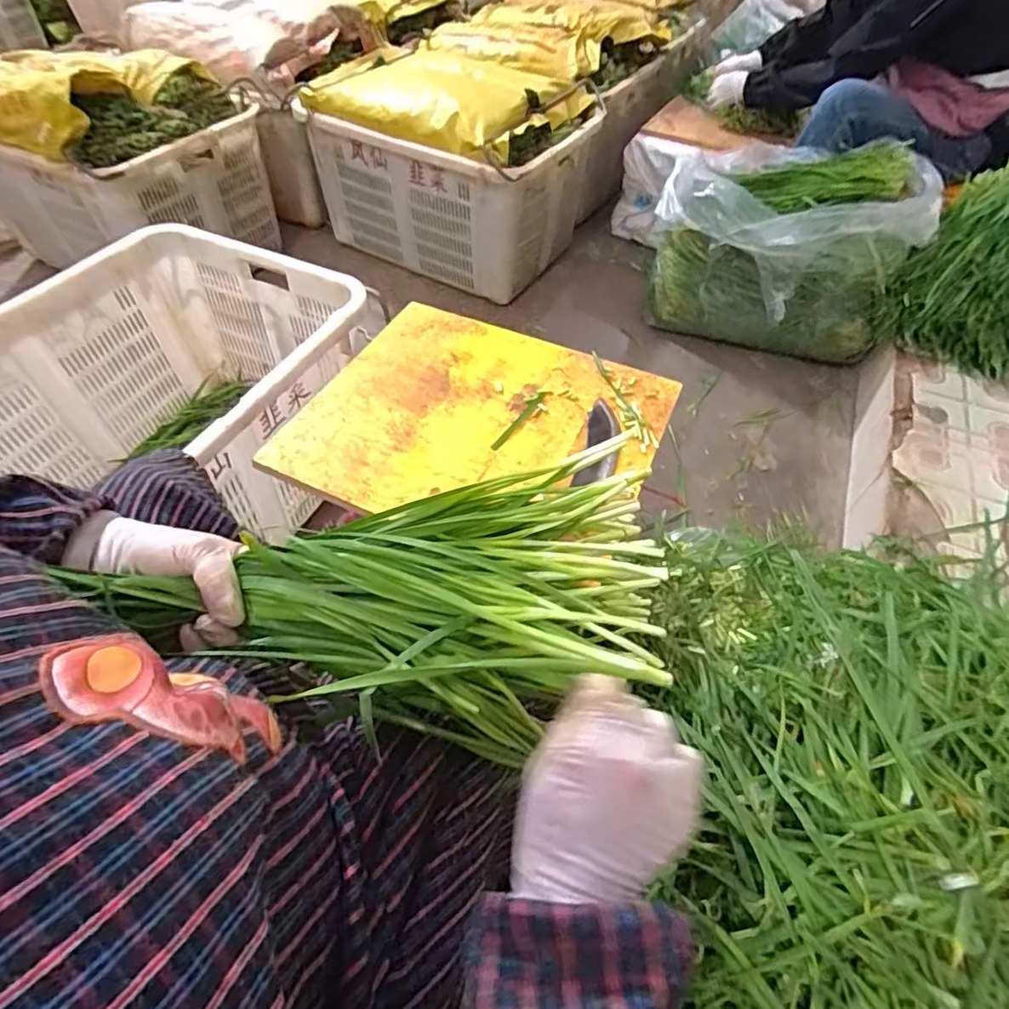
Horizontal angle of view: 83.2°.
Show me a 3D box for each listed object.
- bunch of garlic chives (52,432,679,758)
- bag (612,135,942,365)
[{"bbox_3d":[-0.066,0.057,0.376,0.317,0.103,0.165,2,52,-1],"label":"bunch of garlic chives"},{"bbox_3d":[0.659,-0.613,1.374,0.523,0.367,0.413,24,55,15],"label":"bag"}]

